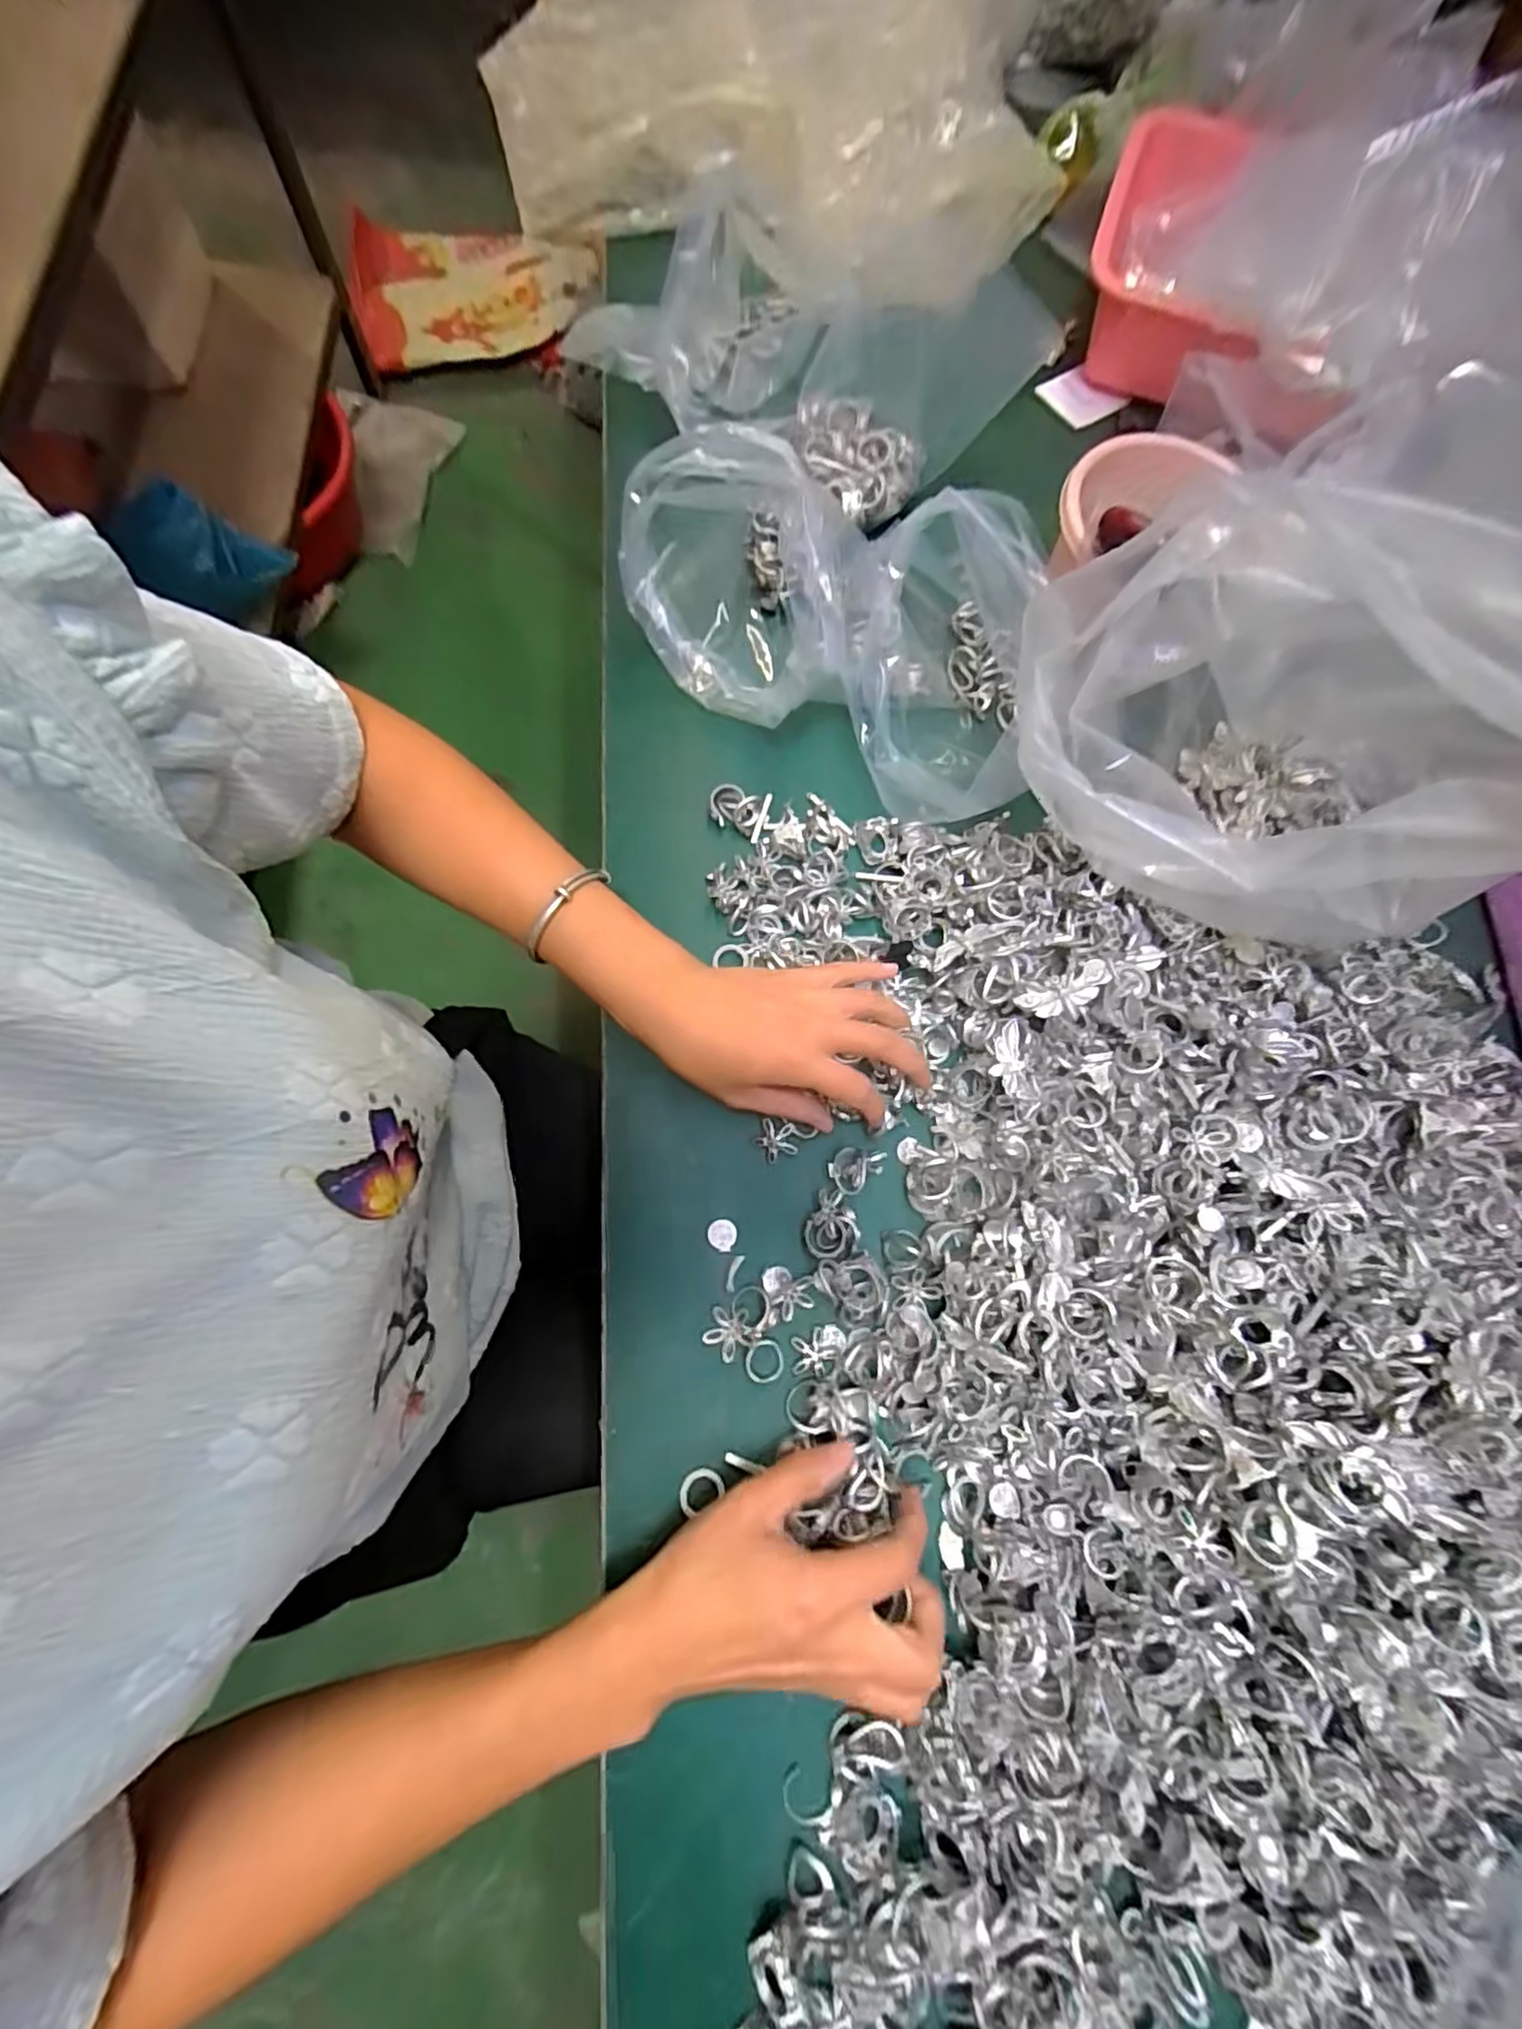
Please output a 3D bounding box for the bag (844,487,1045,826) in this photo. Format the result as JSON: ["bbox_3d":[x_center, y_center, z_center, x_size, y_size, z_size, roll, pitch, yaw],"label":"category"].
[{"bbox_3d":[0.115,-0.229,0.409,0.103,0.128,0.179,21,73,0],"label":"bag"}]

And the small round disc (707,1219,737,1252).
[{"bbox_3d":[-0.021,0.116,0.365,0.015,0.004,0.015,2,75,-6],"label":"small round disc"}]

